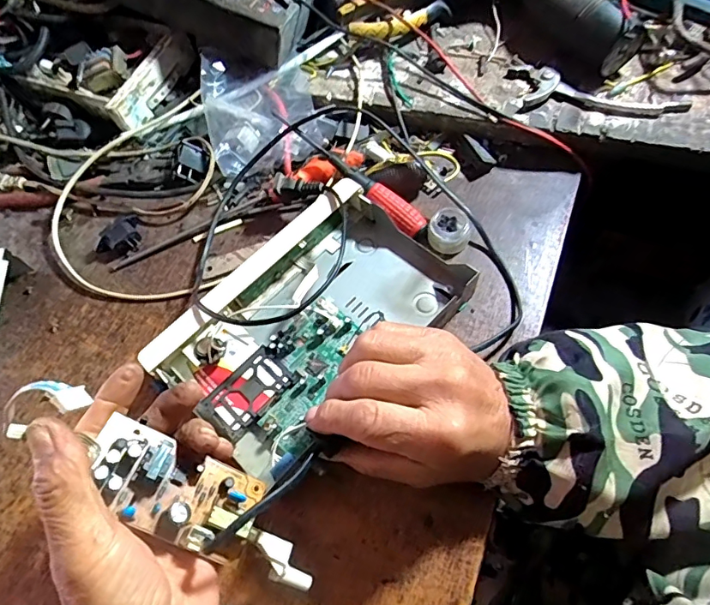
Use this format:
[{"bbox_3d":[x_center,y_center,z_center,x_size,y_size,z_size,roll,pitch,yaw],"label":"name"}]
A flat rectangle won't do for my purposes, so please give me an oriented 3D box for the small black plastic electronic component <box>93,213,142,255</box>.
[{"bbox_3d":[-0.212,-0.062,0.439,0.033,0.017,0.046,25,71,12],"label":"small black plastic electronic component"}]

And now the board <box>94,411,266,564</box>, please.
[{"bbox_3d":[-0.099,0.103,0.272,0.100,0.022,0.052,32,46,-14],"label":"board"}]

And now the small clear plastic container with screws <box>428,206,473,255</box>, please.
[{"bbox_3d":[0.080,-0.060,0.405,0.033,0.020,0.034,-1,68,3],"label":"small clear plastic container with screws"}]

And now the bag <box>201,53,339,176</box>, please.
[{"bbox_3d":[-0.086,-0.189,0.470,0.112,0.025,0.134,-16,68,-4],"label":"bag"}]

